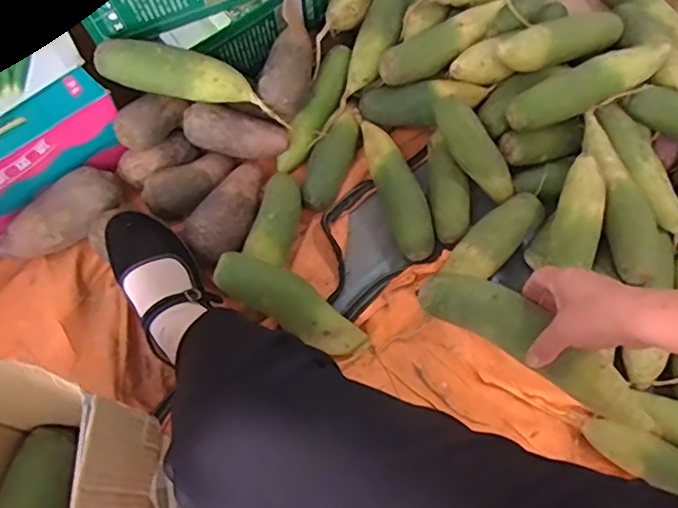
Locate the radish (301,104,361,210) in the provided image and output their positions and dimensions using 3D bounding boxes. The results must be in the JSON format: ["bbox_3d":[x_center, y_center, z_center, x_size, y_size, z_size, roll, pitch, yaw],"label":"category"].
[{"bbox_3d":[-0.010,-0.137,0.834,0.055,0.047,0.158,19,67,8],"label":"radish"}]

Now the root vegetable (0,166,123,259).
[{"bbox_3d":[-0.363,-0.046,0.771,0.167,0.071,0.069,-40,72,-16],"label":"root vegetable"}]

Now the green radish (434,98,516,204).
[{"bbox_3d":[0.183,-0.141,0.786,0.051,0.048,0.161,-37,95,-16],"label":"green radish"}]

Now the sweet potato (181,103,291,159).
[{"bbox_3d":[-0.143,-0.165,0.806,0.143,0.053,0.047,12,65,-14],"label":"sweet potato"}]

